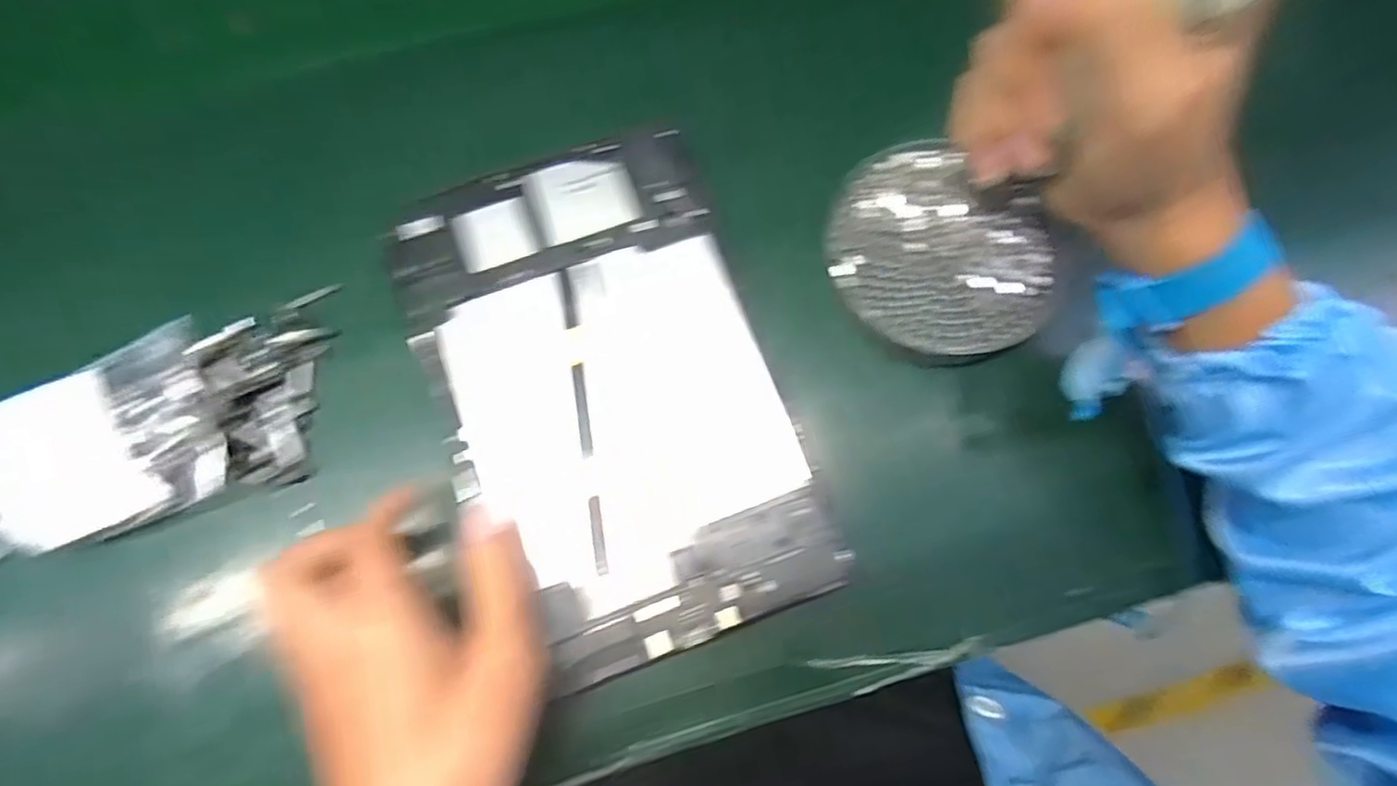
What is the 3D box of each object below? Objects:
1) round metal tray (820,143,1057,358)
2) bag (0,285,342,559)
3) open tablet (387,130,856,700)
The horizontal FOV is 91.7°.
[{"bbox_3d":[0.119,-0.069,0.337,0.112,0.018,0.103,0,80,0],"label":"round metal tray"},{"bbox_3d":[-0.263,0.022,0.317,0.193,0.037,0.096,-22,81,-4],"label":"bag"},{"bbox_3d":[-0.041,-0.002,0.314,0.149,0.014,0.233,-21,80,-4],"label":"open tablet"}]

